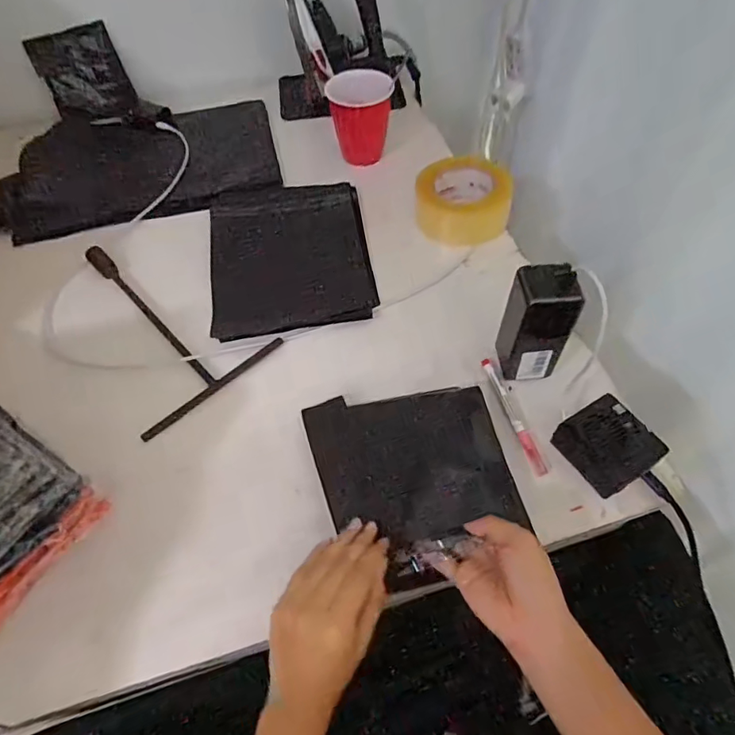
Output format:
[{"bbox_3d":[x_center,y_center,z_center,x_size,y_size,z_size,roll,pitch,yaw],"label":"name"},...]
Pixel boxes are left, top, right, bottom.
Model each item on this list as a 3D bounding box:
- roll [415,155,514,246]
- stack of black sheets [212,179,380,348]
[{"bbox_3d":[0.131,-0.232,0.692,0.127,0.050,0.117,-5,55,-1],"label":"roll"},{"bbox_3d":[-0.102,-0.156,0.675,0.202,0.017,0.264,-9,55,-5],"label":"stack of black sheets"}]

